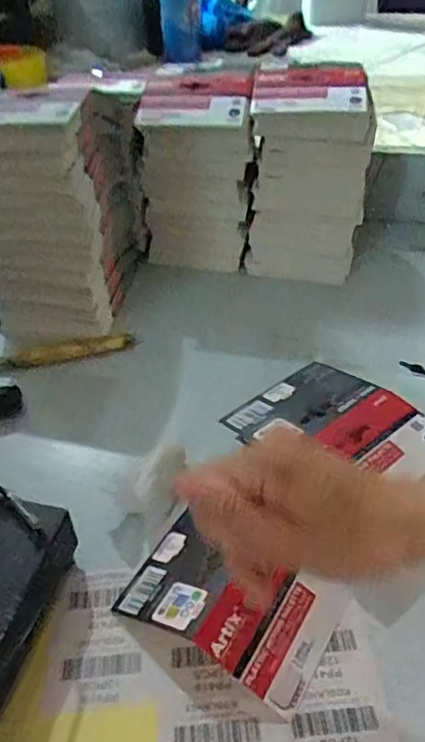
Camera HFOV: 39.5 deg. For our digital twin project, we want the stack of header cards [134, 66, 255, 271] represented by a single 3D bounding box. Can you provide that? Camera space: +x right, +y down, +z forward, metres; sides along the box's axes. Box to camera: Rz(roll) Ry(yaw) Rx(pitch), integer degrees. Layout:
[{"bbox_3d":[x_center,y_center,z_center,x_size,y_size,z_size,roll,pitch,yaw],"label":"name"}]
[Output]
[{"bbox_3d":[-0.017,-0.200,0.602,0.104,0.182,0.067,3,41,6],"label":"stack of header cards"}]

